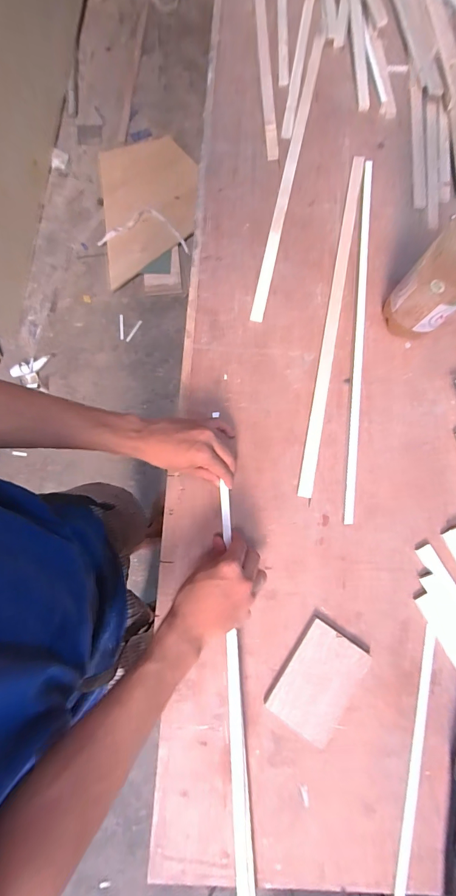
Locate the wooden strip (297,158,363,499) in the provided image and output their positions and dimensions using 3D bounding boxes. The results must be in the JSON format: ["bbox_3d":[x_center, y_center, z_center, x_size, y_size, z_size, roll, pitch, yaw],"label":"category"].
[{"bbox_3d":[0.171,-0.216,0.567,0.022,0.007,0.589,12,79,2],"label":"wooden strip"}]

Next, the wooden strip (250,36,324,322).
[{"bbox_3d":[0.110,-0.493,0.617,0.019,0.011,0.600,12,79,2],"label":"wooden strip"}]

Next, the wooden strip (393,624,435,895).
[{"bbox_3d":[0.237,0.405,0.450,0.015,0.008,0.328,13,79,2],"label":"wooden strip"}]

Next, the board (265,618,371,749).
[{"bbox_3d":[0.120,0.308,0.467,0.095,0.019,0.128,33,81,6],"label":"board"}]

